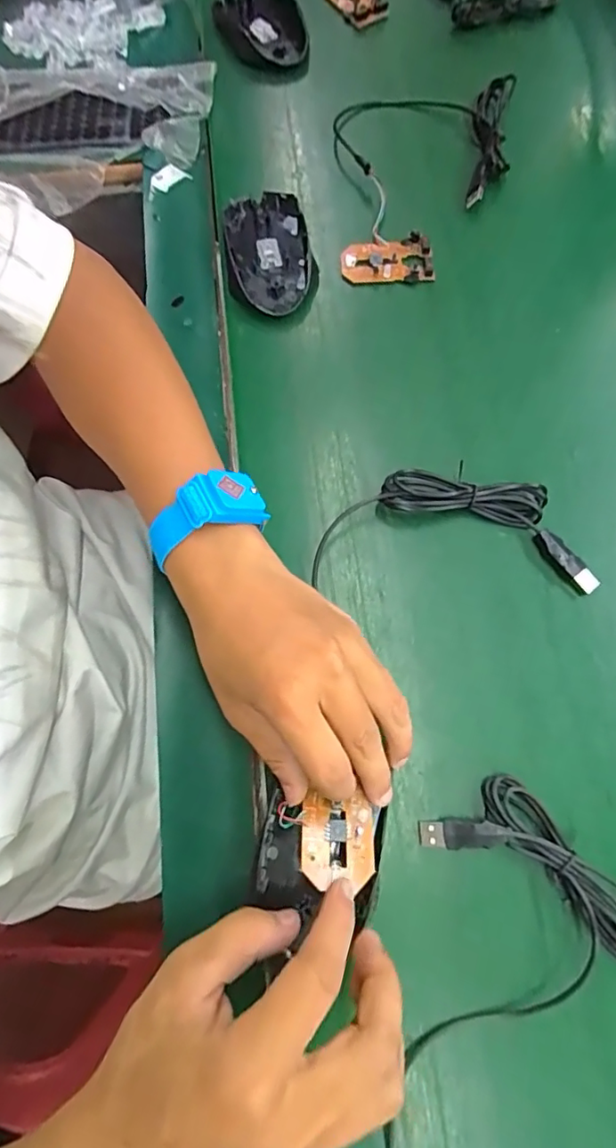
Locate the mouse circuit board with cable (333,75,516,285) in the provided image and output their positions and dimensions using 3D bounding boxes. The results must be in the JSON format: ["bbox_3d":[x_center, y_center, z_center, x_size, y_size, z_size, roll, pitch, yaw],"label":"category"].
[{"bbox_3d":[0.088,-0.317,0.427,0.133,0.017,0.208,8,73,4],"label":"mouse circuit board with cable"}]

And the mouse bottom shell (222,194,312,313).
[{"bbox_3d":[-0.030,-0.247,0.408,0.059,0.016,0.109,-9,73,-1],"label":"mouse bottom shell"}]

